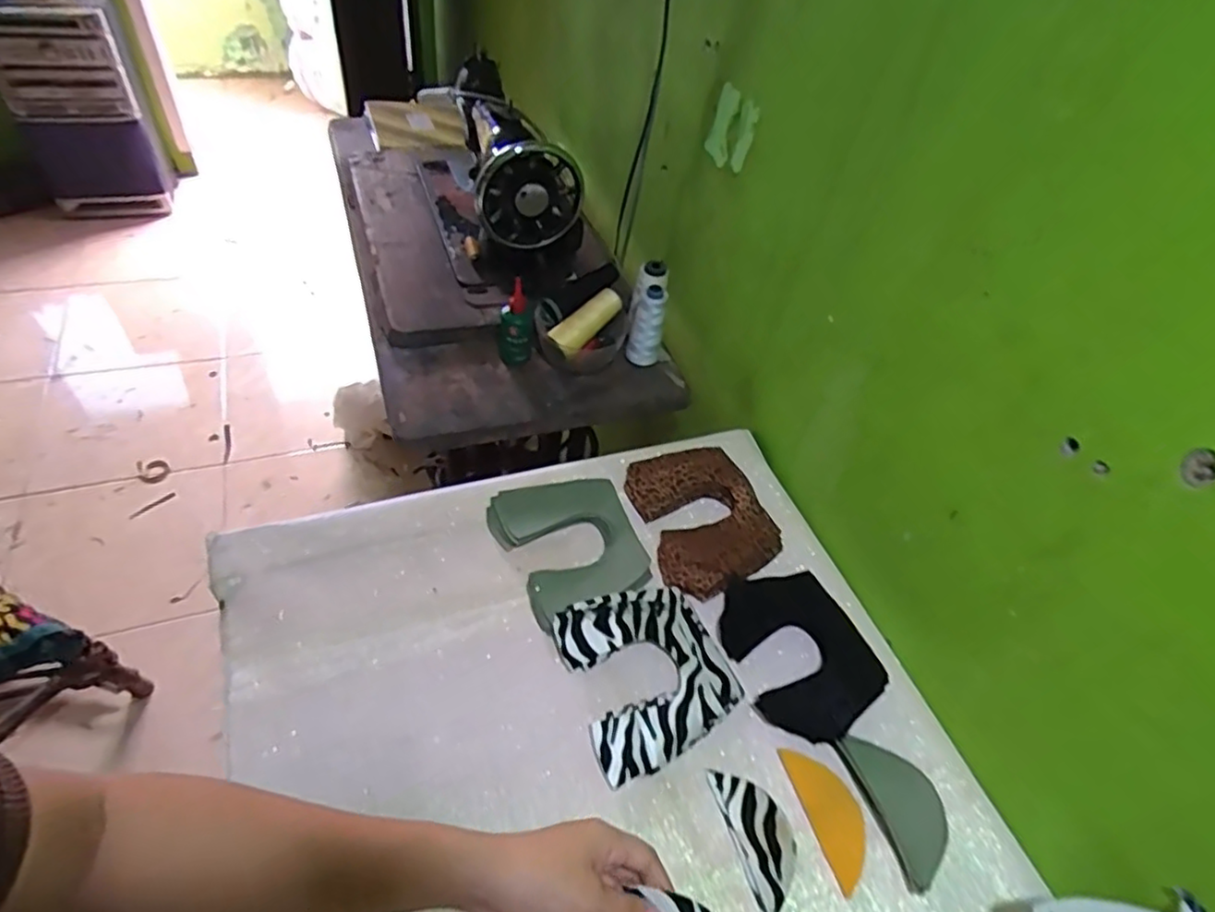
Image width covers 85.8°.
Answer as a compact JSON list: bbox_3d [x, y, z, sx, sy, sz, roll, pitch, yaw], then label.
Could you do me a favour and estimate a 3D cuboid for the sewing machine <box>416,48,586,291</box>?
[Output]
[{"bbox_3d":[-0.175,-0.433,0.962,0.163,0.194,0.376,-12,52,-20],"label":"sewing machine"}]

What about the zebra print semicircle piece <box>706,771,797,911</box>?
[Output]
[{"bbox_3d":[0.126,0.308,0.534,0.049,0.004,0.104,-10,52,-19],"label":"zebra print semicircle piece"}]

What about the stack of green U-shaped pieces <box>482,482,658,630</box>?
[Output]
[{"bbox_3d":[-0.037,0.089,0.681,0.140,0.020,0.150,-14,53,-21],"label":"stack of green U-shaped pieces"}]

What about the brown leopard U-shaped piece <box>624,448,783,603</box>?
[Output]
[{"bbox_3d":[0.102,0.067,0.728,0.141,0.016,0.167,-24,63,-18],"label":"brown leopard U-shaped piece"}]

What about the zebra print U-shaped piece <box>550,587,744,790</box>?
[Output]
[{"bbox_3d":[0.041,0.196,0.602,0.145,0.018,0.156,-12,52,-20],"label":"zebra print U-shaped piece"}]

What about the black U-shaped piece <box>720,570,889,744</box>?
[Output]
[{"bbox_3d":[0.185,0.186,0.634,0.121,0.018,0.161,-15,53,-22],"label":"black U-shaped piece"}]

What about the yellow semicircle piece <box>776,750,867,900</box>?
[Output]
[{"bbox_3d":[0.191,0.301,0.553,0.047,0.004,0.108,-9,51,-18],"label":"yellow semicircle piece"}]

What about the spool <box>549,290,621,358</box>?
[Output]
[{"bbox_3d":[-0.026,-0.176,0.864,0.039,0.034,0.116,37,69,24],"label":"spool"}]

